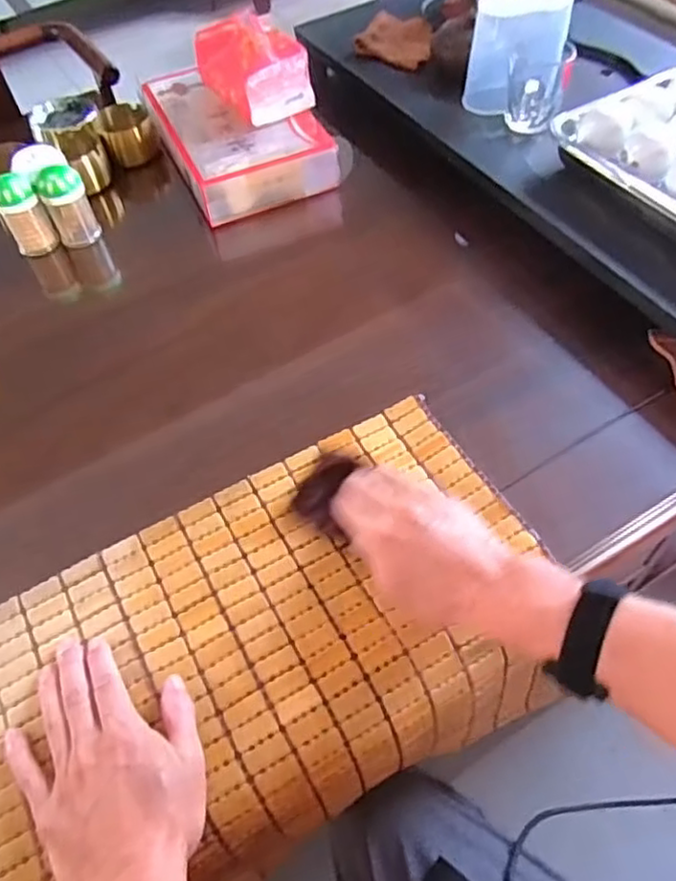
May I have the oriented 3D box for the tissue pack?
[{"bbox_3d":[-0.111,-0.466,0.806,0.085,0.078,0.158,-32,60,-16],"label":"tissue pack"}]

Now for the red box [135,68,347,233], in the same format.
[{"bbox_3d":[-0.132,-0.389,0.843,0.167,0.064,0.260,-24,58,-12],"label":"red box"}]

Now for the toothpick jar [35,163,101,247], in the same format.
[{"bbox_3d":[-0.313,-0.272,0.770,0.050,0.086,0.039,-24,58,-12],"label":"toothpick jar"}]

